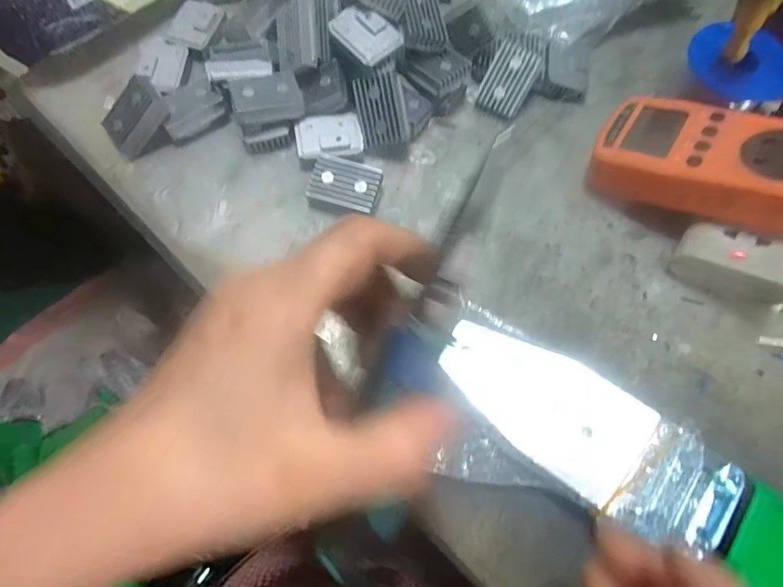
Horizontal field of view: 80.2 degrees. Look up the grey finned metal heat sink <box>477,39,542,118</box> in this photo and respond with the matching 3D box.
[{"bbox_3d":[0.086,-0.156,0.341,0.032,0.006,0.048,21,106,-11],"label":"grey finned metal heat sink"}]

